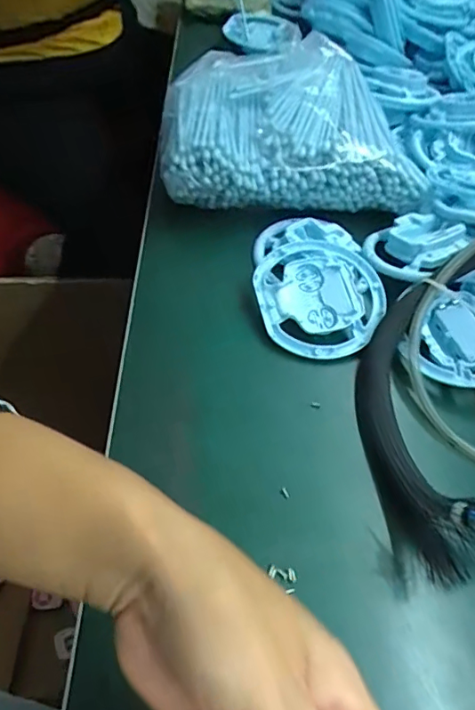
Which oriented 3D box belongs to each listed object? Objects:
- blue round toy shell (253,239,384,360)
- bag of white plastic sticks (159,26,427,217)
[{"bbox_3d":[0.067,-0.050,0.422,0.103,0.017,0.108,2,53,-3],"label":"blue round toy shell"},{"bbox_3d":[0.048,-0.243,0.536,0.236,0.059,0.236,0,53,-5],"label":"bag of white plastic sticks"}]

